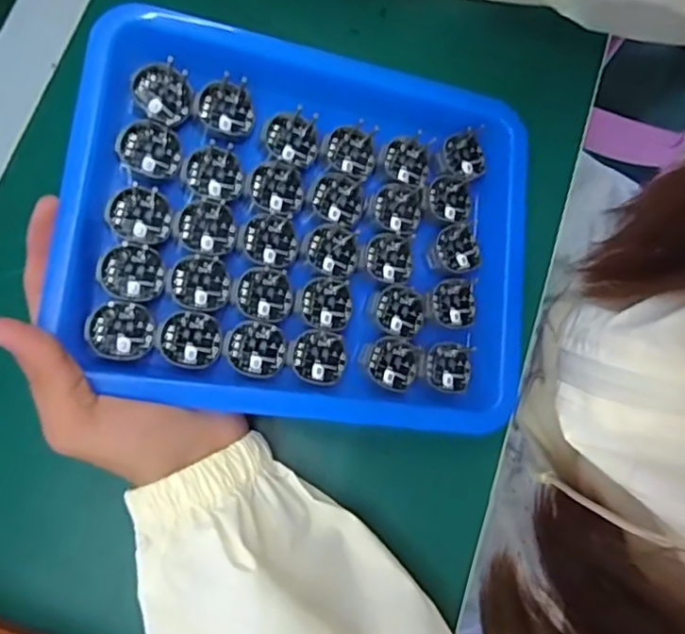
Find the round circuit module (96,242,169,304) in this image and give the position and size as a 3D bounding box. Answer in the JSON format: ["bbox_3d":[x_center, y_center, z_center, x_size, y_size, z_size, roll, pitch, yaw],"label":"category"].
[{"bbox_3d":[-0.094,-0.020,0.283,0.029,0.004,0.026,17,76,-14],"label":"round circuit module"}]

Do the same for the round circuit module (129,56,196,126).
[{"bbox_3d":[-0.084,-0.105,0.296,0.027,0.004,0.028,1,88,-18],"label":"round circuit module"}]

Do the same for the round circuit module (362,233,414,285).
[{"bbox_3d":[0.022,-0.029,0.319,0.026,0.004,0.026,3,77,-15],"label":"round circuit module"}]

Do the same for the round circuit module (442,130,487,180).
[{"bbox_3d":[0.065,-0.085,0.338,0.023,0.008,0.024,-16,77,-5],"label":"round circuit module"}]

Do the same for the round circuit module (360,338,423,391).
[{"bbox_3d":[0.023,0.022,0.310,0.029,0.004,0.025,21,75,-12],"label":"round circuit module"}]

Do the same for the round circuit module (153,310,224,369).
[{"bbox_3d":[-0.069,0.010,0.287,0.028,0.007,0.025,15,77,3],"label":"round circuit module"}]

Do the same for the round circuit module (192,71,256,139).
[{"bbox_3d":[-0.057,-0.099,0.305,0.027,0.009,0.029,-44,93,-18],"label":"round circuit module"}]

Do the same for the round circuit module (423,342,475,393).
[{"bbox_3d":[0.053,0.025,0.319,0.024,0.006,0.025,0,76,-1],"label":"round circuit module"}]

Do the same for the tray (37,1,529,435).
[{"bbox_3d":[-0.013,-0.041,0.302,0.220,0.020,0.171,9,80,-15],"label":"tray"}]

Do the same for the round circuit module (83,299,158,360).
[{"bbox_3d":[-0.098,0.006,0.280,0.029,0.007,0.025,10,71,-7],"label":"round circuit module"}]

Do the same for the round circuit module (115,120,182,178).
[{"bbox_3d":[-0.089,-0.077,0.291,0.028,0.004,0.025,16,82,-15],"label":"round circuit module"}]

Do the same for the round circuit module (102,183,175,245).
[{"bbox_3d":[-0.092,-0.046,0.287,0.028,0.004,0.025,16,80,-14],"label":"round circuit module"}]

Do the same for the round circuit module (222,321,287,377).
[{"bbox_3d":[-0.040,0.015,0.293,0.028,0.004,0.025,0,76,-14],"label":"round circuit module"}]

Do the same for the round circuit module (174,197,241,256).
[{"bbox_3d":[-0.063,-0.042,0.295,0.027,0.004,0.025,2,83,-16],"label":"round circuit module"}]

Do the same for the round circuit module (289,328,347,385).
[{"bbox_3d":[-0.012,0.019,0.300,0.027,0.007,0.027,4,75,-14],"label":"round circuit module"}]

